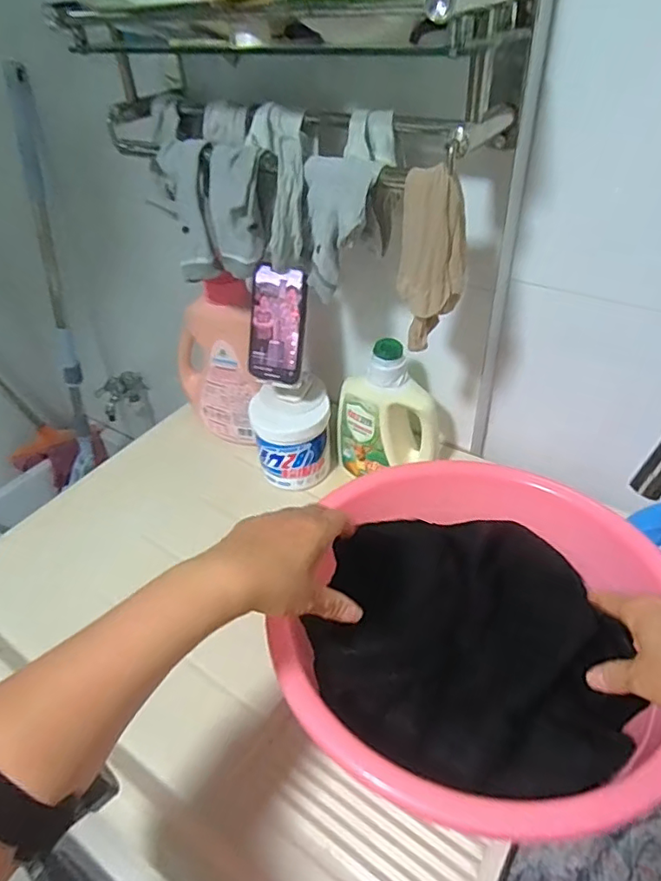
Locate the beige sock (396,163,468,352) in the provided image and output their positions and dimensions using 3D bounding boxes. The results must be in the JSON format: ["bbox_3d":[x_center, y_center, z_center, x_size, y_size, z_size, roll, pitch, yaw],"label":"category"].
[{"bbox_3d":[0.097,-0.169,0.532,0.060,0.160,0.046,6,41,11],"label":"beige sock"}]

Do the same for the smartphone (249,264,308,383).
[{"bbox_3d":[-0.068,-0.146,0.726,0.069,0.145,0.009,12,22,10],"label":"smartphone"}]

